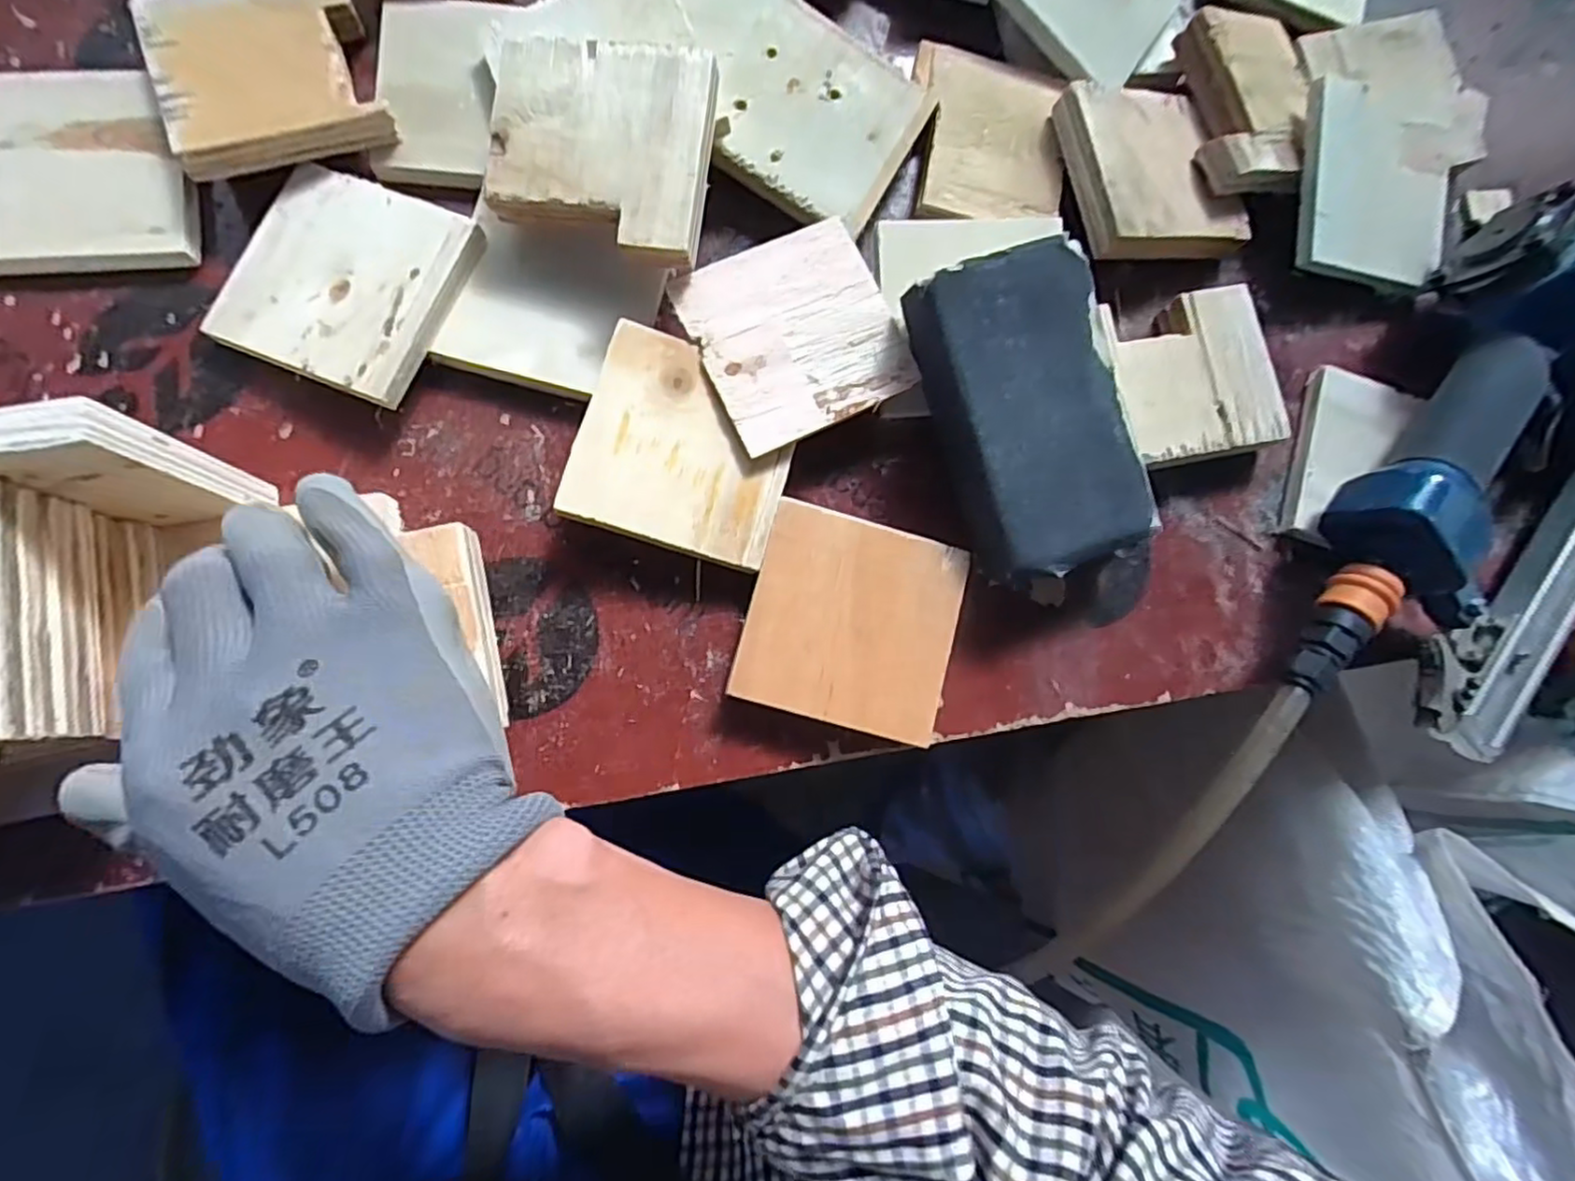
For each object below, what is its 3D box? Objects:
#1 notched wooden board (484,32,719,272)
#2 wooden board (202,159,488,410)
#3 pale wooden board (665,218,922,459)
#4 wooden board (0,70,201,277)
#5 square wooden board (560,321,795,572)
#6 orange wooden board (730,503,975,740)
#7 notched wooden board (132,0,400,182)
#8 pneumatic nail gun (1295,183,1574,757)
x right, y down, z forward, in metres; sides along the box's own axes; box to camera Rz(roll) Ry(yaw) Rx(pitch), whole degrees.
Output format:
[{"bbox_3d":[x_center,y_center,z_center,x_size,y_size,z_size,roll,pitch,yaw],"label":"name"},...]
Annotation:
[{"bbox_3d":[-0.079,-0.186,0.292,0.090,0.009,0.088,6,87,3],"label":"notched wooden board"},{"bbox_3d":[-0.194,-0.136,0.301,0.091,0.012,0.090,22,81,-2],"label":"wooden board"},{"bbox_3d":[0.004,-0.115,0.308,0.088,0.007,0.087,-28,86,-8],"label":"pale wooden board"},{"bbox_3d":[-0.315,-0.188,0.308,0.089,0.009,0.096,-7,83,-6],"label":"wooden board"},{"bbox_3d":[-0.042,-0.062,0.296,0.088,0.007,0.086,16,81,-3],"label":"square wooden board"},{"bbox_3d":[0.028,0.014,0.310,0.090,0.018,0.088,15,81,-3],"label":"orange wooden board"},{"bbox_3d":[-0.231,-0.233,0.305,0.086,0.017,0.089,-21,85,-7],"label":"notched wooden board"},{"bbox_3d":[0.343,-0.046,0.332,0.136,0.075,0.250,30,81,0],"label":"pneumatic nail gun"}]

